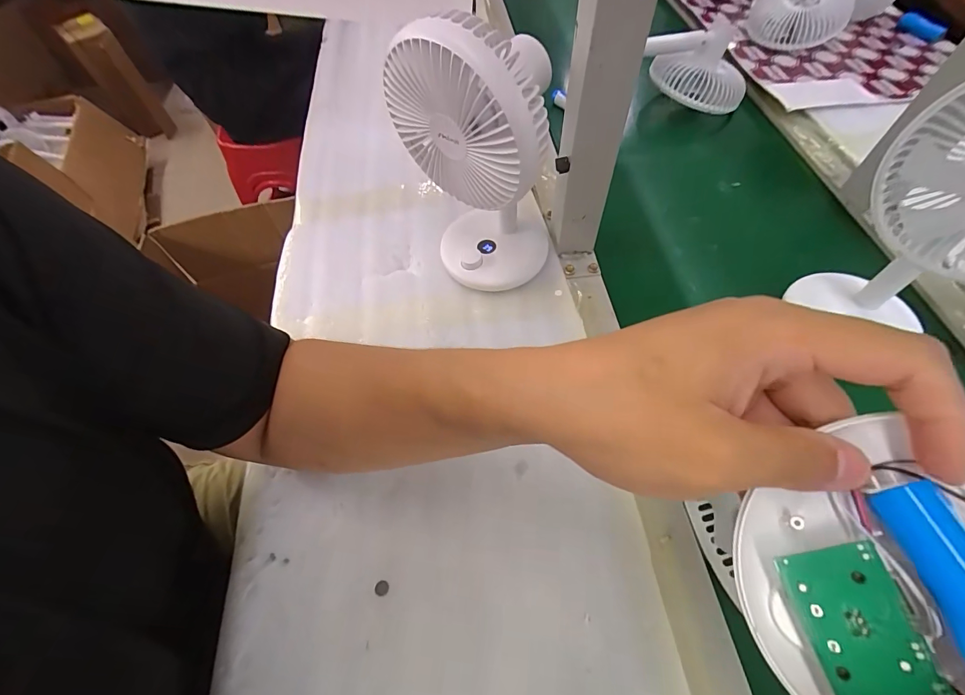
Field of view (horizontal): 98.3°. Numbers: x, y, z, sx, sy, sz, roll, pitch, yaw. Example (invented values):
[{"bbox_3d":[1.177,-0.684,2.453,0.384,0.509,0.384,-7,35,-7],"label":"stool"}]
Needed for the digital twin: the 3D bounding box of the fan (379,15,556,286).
[{"bbox_3d":[0.003,-0.145,0.347,0.118,0.229,0.089,30,63,18],"label":"fan"}]

